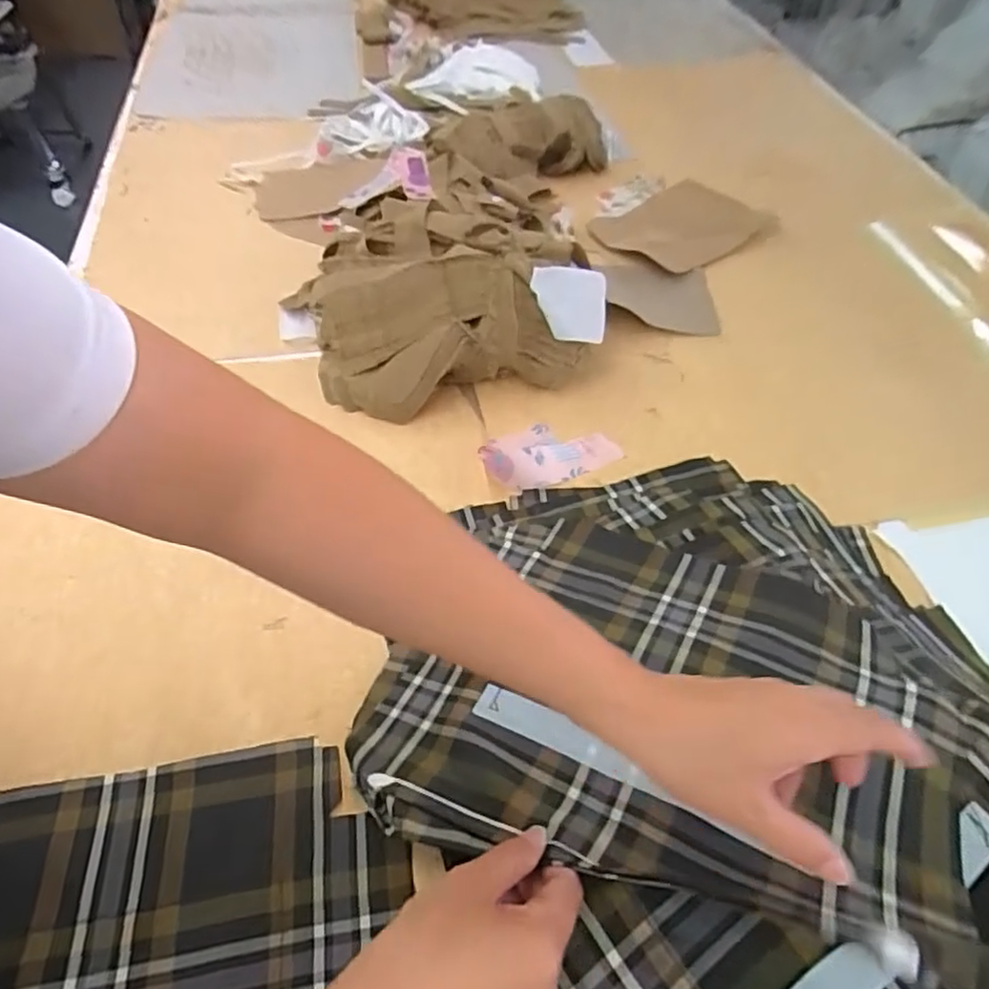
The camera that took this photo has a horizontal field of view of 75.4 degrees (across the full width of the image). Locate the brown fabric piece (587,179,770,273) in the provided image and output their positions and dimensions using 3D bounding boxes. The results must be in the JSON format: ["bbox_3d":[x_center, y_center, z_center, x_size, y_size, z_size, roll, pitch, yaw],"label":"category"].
[{"bbox_3d":[0.255,-0.369,0.877,0.216,0.020,0.153,-28,58,-20],"label":"brown fabric piece"}]

